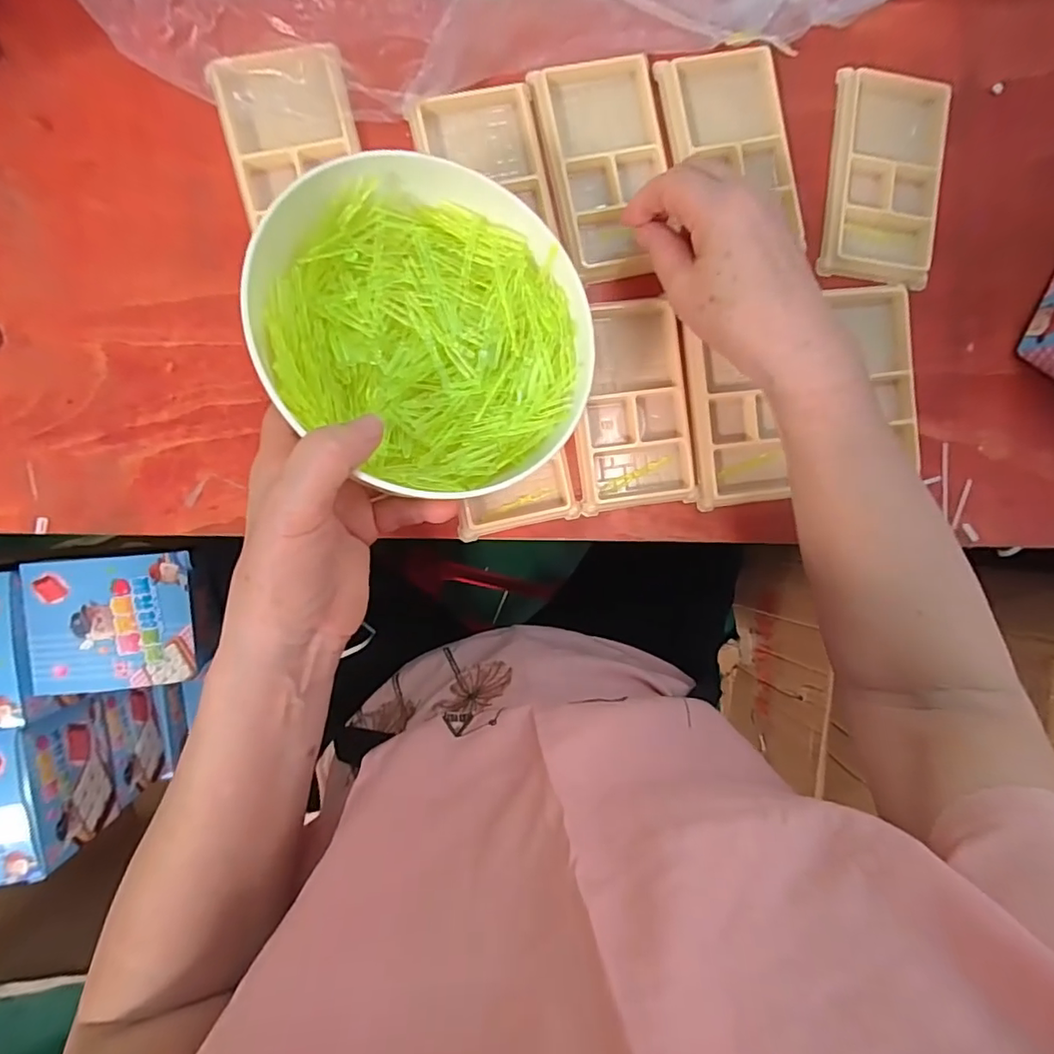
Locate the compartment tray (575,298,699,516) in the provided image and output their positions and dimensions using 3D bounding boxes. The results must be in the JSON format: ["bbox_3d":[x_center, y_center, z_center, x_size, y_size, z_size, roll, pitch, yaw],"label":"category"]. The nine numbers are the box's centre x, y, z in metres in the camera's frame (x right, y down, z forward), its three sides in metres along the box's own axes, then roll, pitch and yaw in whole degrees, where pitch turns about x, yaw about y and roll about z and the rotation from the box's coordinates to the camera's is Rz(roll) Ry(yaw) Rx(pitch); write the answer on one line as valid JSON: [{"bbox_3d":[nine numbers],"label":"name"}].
[{"bbox_3d":[0.070,-0.082,0.371,0.078,0.020,0.135,-8,93,-6],"label":"compartment tray"}]

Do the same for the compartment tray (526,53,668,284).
[{"bbox_3d":[0.055,-0.235,0.363,0.078,0.018,0.136,-15,95,-5],"label":"compartment tray"}]

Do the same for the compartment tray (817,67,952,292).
[{"bbox_3d":[0.246,-0.242,0.379,0.073,0.017,0.141,5,92,-6],"label":"compartment tray"}]

